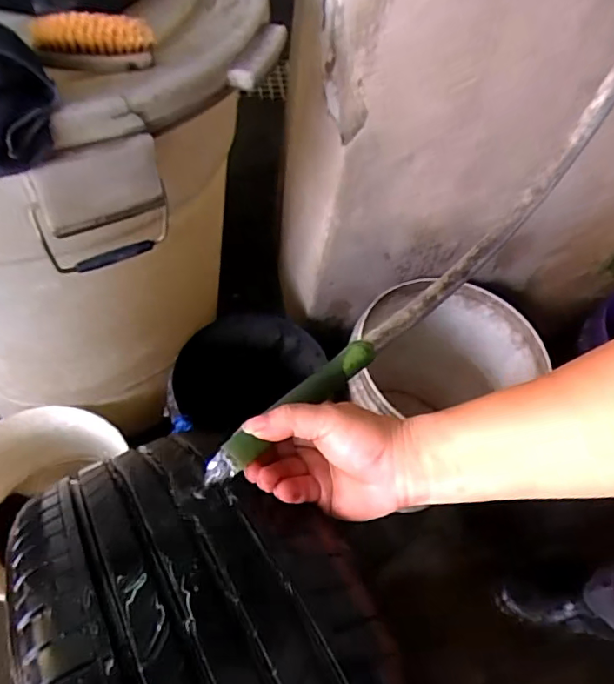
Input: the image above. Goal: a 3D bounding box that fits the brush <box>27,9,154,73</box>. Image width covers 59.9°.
[{"bbox_3d":[-0.183,-0.259,0.459,0.095,0.030,0.052,-7,57,-8],"label":"brush"}]

